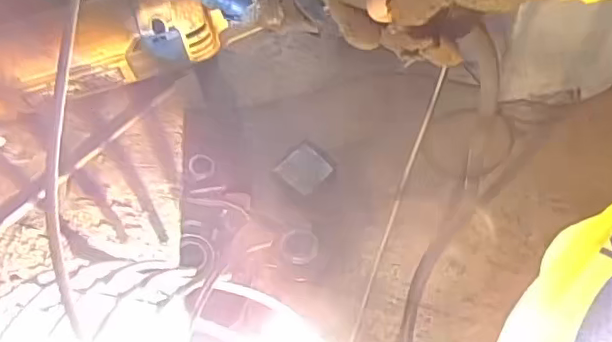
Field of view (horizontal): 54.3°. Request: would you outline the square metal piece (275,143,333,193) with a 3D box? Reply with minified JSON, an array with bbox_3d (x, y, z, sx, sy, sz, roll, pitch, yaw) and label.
[{"bbox_3d":[-0.005,-0.004,1.359,0.097,0.013,0.098,-42,72,-16],"label":"square metal piece"}]

